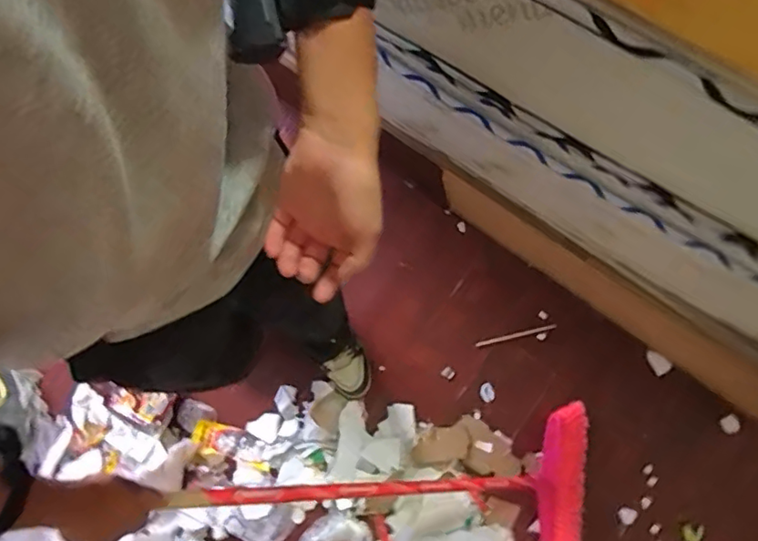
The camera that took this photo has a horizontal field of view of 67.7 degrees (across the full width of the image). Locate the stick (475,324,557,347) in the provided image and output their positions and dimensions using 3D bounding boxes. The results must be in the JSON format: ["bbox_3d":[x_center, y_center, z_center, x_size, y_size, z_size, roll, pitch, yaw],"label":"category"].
[{"bbox_3d":[0.320,0.154,1.328,0.187,0.009,0.012,-15,77,10],"label":"stick"}]

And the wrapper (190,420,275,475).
[{"bbox_3d":[-0.333,0.395,1.281,0.196,0.021,0.070,15,79,7],"label":"wrapper"}]

